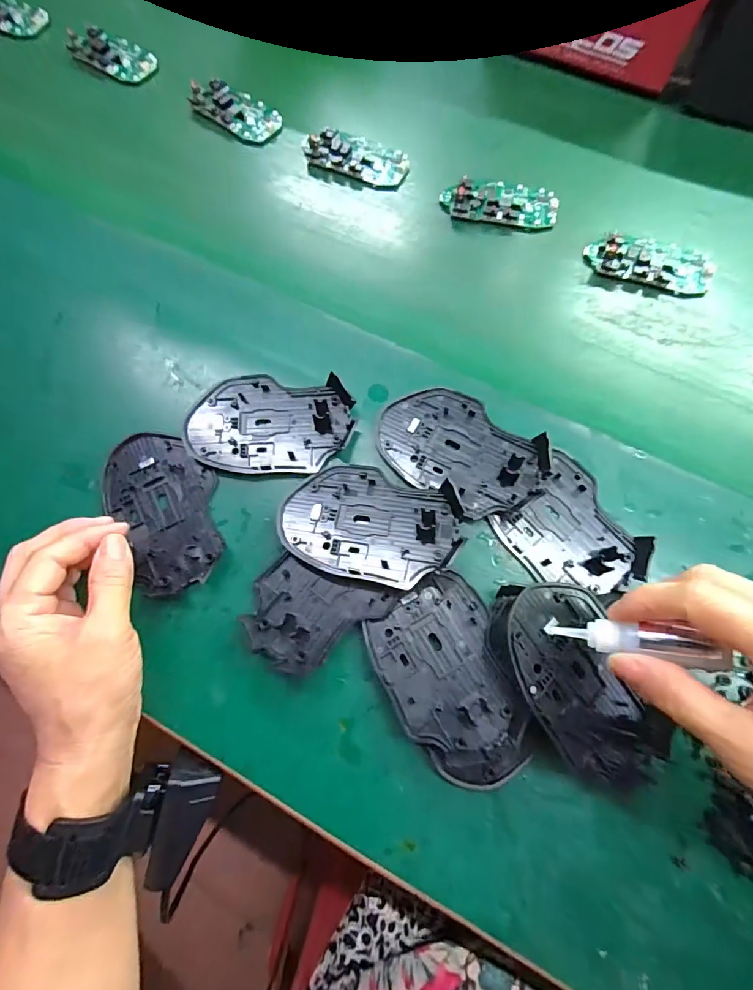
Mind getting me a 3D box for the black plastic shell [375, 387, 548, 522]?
[{"bbox_3d":[0.056,-0.031,0.304,0.110,0.016,0.070,35,78,14],"label":"black plastic shell"}]

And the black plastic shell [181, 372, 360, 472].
[{"bbox_3d":[-0.073,-0.051,0.314,0.109,0.010,0.072,2,72,5],"label":"black plastic shell"}]

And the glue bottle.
[{"bbox_3d":[0.126,0.072,0.228,0.079,0.013,0.016,-1,66,39],"label":"glue bottle"}]

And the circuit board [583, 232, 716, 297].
[{"bbox_3d":[0.221,-0.189,0.370,0.098,0.010,0.048,15,72,5],"label":"circuit board"}]

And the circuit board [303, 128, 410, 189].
[{"bbox_3d":[-0.017,-0.304,0.410,0.091,0.014,0.048,25,75,11],"label":"circuit board"}]

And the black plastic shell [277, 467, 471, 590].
[{"bbox_3d":[-0.004,0.017,0.287,0.109,0.017,0.071,13,73,8],"label":"black plastic shell"}]

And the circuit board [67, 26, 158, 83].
[{"bbox_3d":[-0.265,-0.437,0.453,0.097,0.008,0.047,27,76,12],"label":"circuit board"}]

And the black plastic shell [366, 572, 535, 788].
[{"bbox_3d":[0.045,0.106,0.260,0.070,0.012,0.111,-28,72,-5],"label":"black plastic shell"}]

